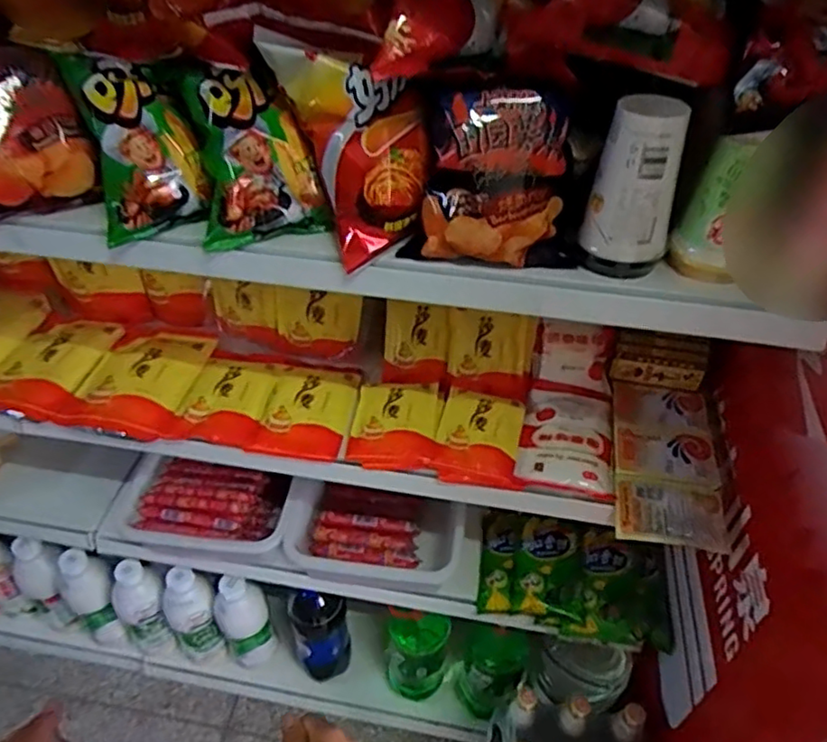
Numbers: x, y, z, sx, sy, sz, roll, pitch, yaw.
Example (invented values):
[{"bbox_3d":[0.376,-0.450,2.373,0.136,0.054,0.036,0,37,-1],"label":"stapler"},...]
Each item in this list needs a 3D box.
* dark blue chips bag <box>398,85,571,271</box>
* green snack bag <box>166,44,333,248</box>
[{"bbox_3d":[0.064,-0.162,0.540,0.136,0.125,0.071,0,44,0],"label":"dark blue chips bag"},{"bbox_3d":[-0.157,-0.208,0.605,0.123,0.181,0.077,-15,18,2],"label":"green snack bag"}]

